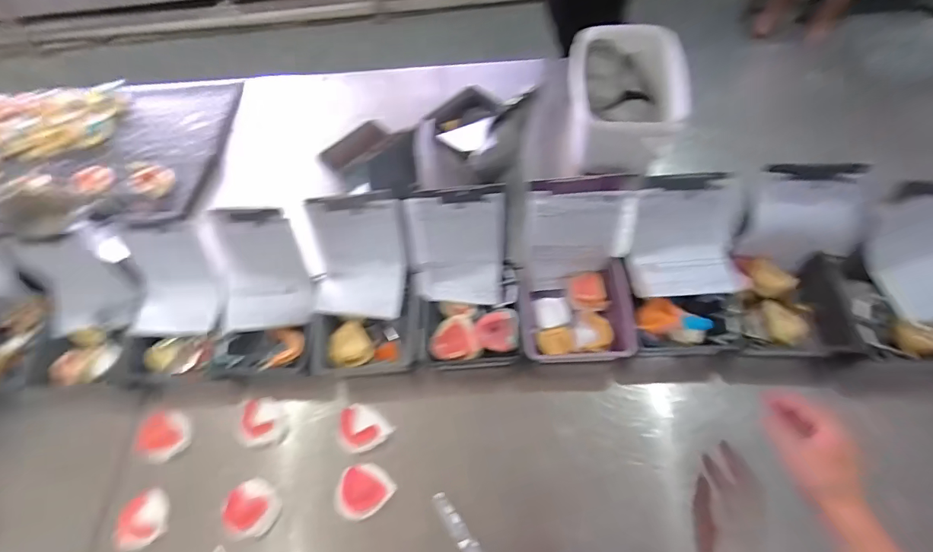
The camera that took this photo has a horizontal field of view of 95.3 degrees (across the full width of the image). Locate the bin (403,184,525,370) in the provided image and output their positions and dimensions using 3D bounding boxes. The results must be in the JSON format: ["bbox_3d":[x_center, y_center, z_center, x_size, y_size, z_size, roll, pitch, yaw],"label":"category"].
[{"bbox_3d":[0.000,0.010,0.683,0.173,0.178,0.238,-9,63,-3],"label":"bin"}]

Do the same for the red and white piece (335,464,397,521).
[{"bbox_3d":[-0.160,0.326,0.644,0.078,0.025,0.071,-1,62,1],"label":"red and white piece"}]

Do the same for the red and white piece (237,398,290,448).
[{"bbox_3d":[-0.335,0.240,0.700,0.075,0.018,0.073,-6,62,-2],"label":"red and white piece"}]

